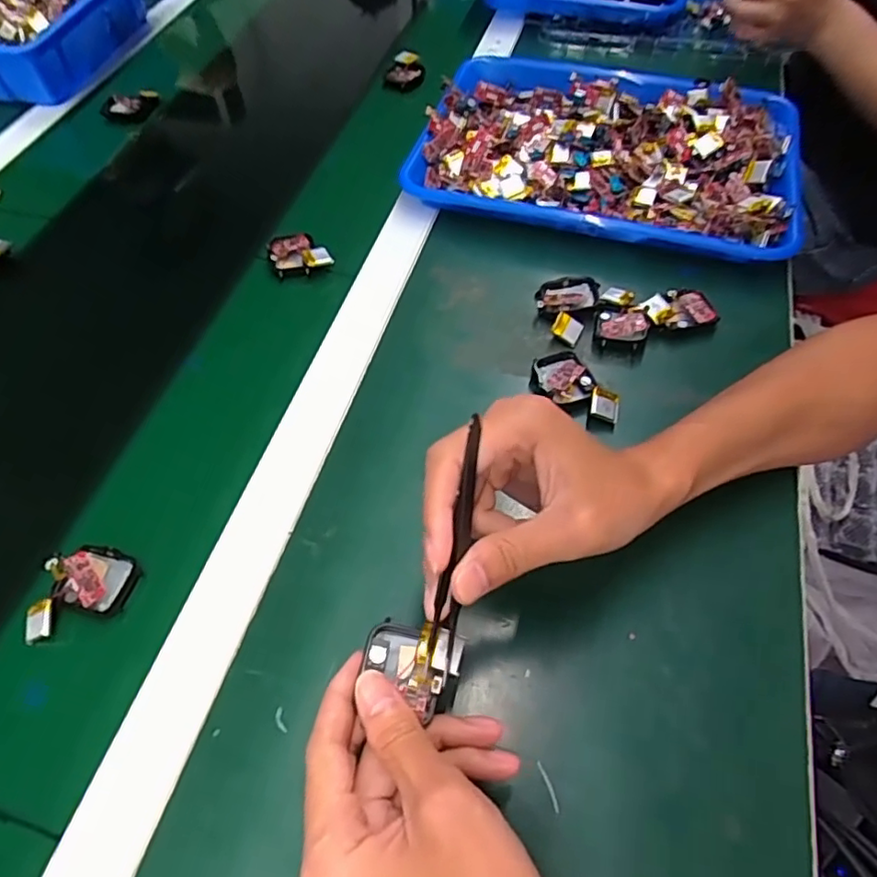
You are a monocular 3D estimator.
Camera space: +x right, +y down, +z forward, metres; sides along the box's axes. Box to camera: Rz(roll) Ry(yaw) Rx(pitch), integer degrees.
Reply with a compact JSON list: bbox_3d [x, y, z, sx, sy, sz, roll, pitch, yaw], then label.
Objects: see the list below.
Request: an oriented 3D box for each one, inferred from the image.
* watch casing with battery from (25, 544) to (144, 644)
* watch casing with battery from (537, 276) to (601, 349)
[{"bbox_3d":[-0.206,0.088,0.352,0.048,0.017,0.058,11,57,5],"label":"watch casing with battery"},{"bbox_3d":[0.096,-0.103,0.472,0.044,0.016,0.067,23,59,12],"label":"watch casing with battery"}]

